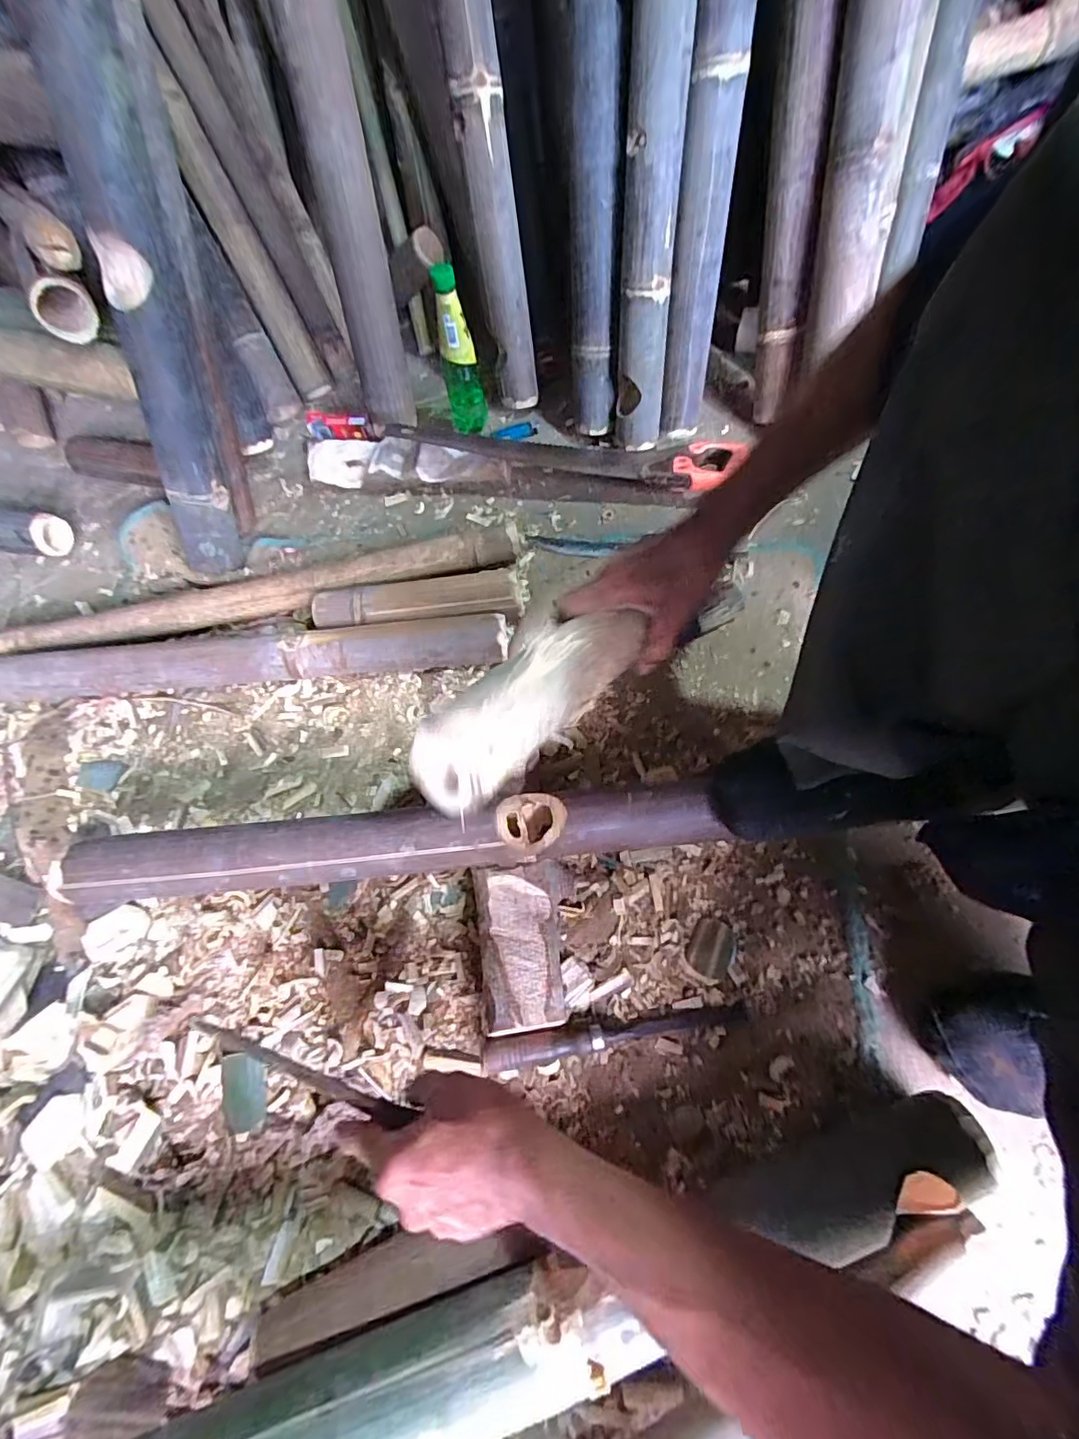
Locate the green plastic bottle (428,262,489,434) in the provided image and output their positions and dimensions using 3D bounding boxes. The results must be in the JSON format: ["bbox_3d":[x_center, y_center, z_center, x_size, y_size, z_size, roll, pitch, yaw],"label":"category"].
[{"bbox_3d":[-0.116,-0.528,0.798,0.057,0.222,0.050,-12,64,-3],"label":"green plastic bottle"}]

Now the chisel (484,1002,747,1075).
[{"bbox_3d":[0.069,0.280,0.494,0.235,0.020,0.026,-10,64,-2],"label":"chisel"}]

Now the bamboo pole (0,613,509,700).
[{"bbox_3d":[-0.361,-0.071,0.674,0.646,0.065,0.061,-5,64,1],"label":"bamboo pole"}]

